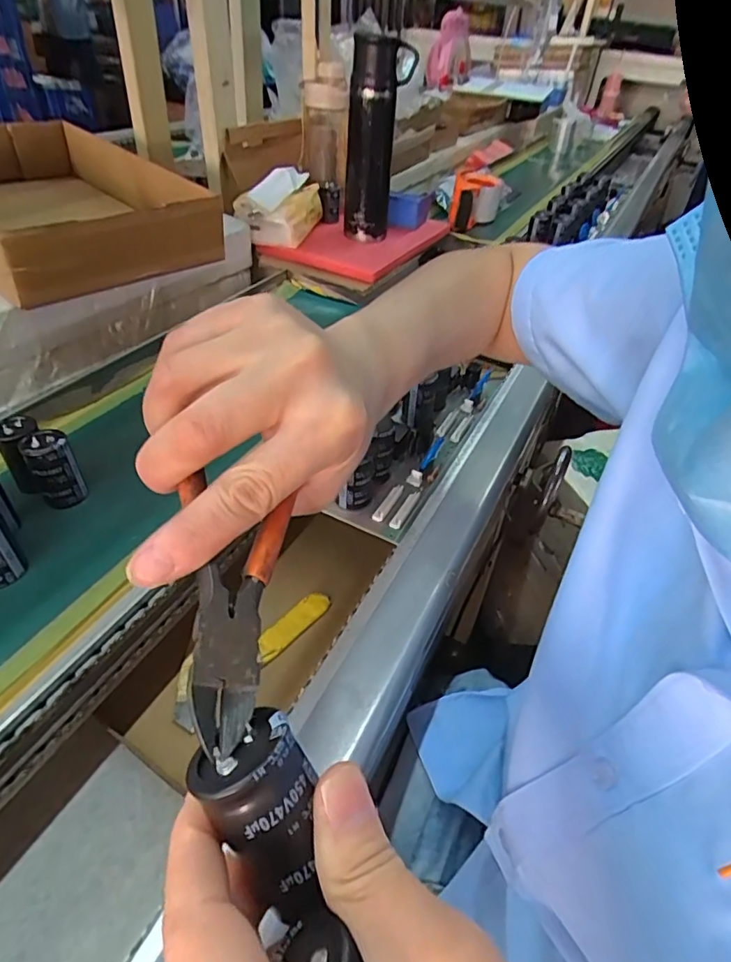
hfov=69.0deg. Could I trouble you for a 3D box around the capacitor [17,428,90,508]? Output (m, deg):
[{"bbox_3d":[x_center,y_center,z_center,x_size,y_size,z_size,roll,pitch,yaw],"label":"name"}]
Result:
[{"bbox_3d":[-0.224,-0.008,0.384,0.029,0.055,0.028,-29,52,-33],"label":"capacitor"}]

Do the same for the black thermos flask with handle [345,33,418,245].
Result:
[{"bbox_3d":[0.013,-0.461,0.737,0.077,0.231,0.064,6,42,-1],"label":"black thermos flask with handle"}]

